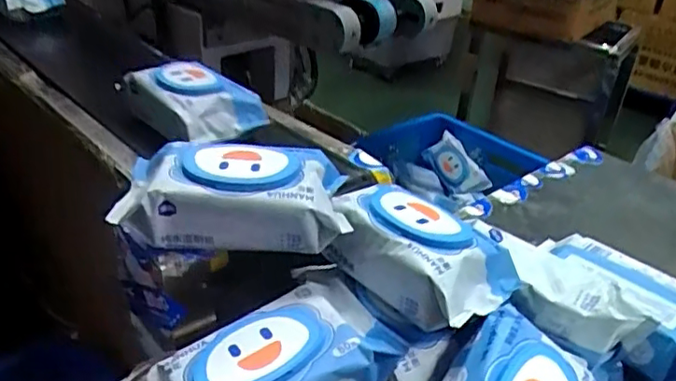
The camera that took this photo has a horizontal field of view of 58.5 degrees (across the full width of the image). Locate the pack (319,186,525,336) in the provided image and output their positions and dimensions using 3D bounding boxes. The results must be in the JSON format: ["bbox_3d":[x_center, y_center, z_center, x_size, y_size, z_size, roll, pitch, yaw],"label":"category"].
[{"bbox_3d":[0.075,0.055,0.570,0.172,0.062,0.104,28,38,35],"label":"pack"}]

